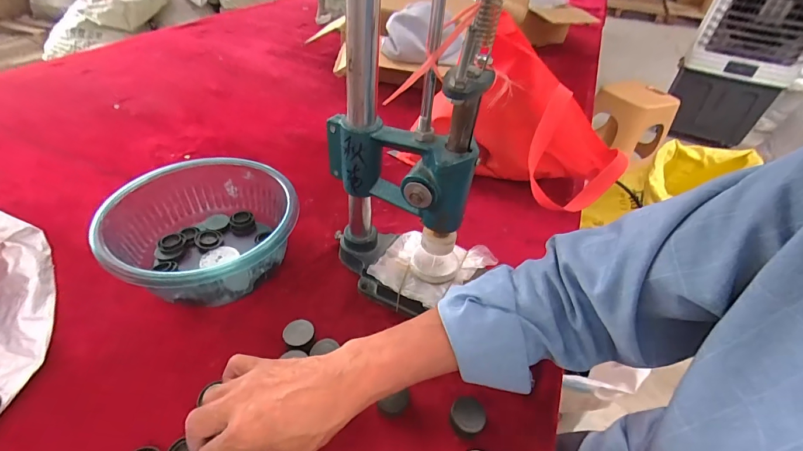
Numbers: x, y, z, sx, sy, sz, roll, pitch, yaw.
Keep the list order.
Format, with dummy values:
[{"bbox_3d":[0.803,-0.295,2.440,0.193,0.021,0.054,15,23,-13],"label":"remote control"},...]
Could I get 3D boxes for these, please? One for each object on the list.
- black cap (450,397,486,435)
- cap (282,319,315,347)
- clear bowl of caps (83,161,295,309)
[{"bbox_3d":[0.064,0.183,0.356,0.033,0.014,0.031,4,42,-3],"label":"black cap"},{"bbox_3d":[-0.111,0.119,0.402,0.032,0.012,0.033,4,42,-3],"label":"cap"},{"bbox_3d":[-0.237,0.011,0.458,0.193,0.089,0.198,4,42,-3],"label":"clear bowl of caps"}]

